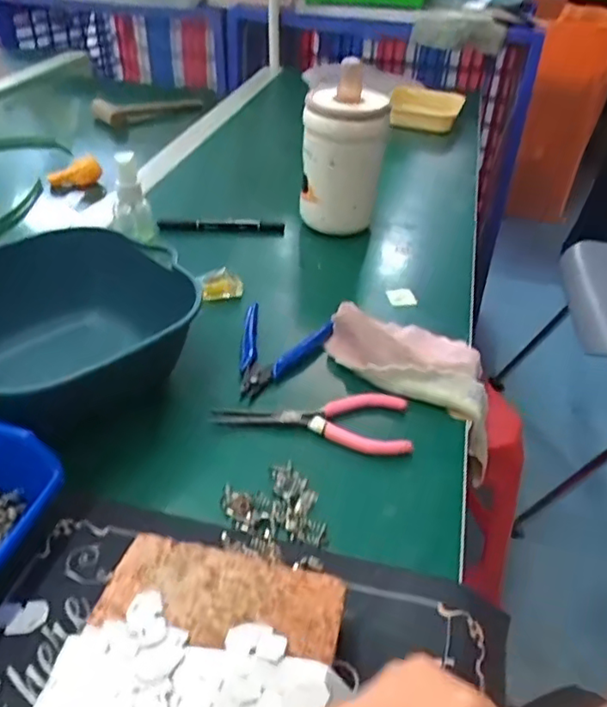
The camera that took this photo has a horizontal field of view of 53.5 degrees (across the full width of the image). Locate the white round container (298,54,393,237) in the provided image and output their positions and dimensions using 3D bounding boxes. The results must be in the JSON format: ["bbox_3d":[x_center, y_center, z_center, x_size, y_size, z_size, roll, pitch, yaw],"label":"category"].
[{"bbox_3d":[0.041,-0.198,0.632,0.083,0.173,0.074,8,39,5],"label":"white round container"}]

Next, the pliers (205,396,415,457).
[{"bbox_3d":[0.006,0.046,0.436,0.139,0.012,0.054,3,39,2],"label":"pliers"}]

